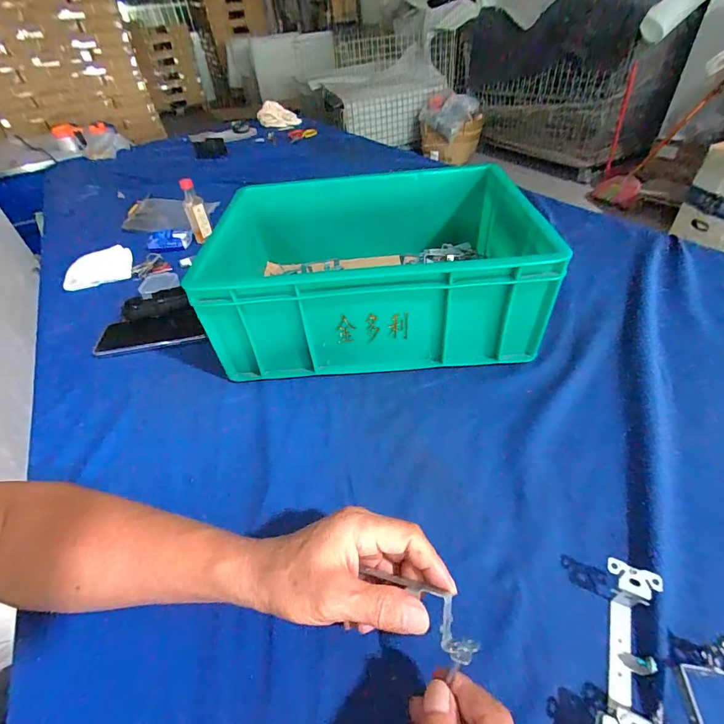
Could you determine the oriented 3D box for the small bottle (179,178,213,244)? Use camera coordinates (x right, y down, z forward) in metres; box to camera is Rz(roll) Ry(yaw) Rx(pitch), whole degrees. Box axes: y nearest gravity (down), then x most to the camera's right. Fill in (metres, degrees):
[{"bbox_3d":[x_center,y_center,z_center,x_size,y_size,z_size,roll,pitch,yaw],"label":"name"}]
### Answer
[{"bbox_3d":[-0.336,-0.302,0.769,0.036,0.125,0.033,-27,46,-21],"label":"small bottle"}]

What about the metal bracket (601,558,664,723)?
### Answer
[{"bbox_3d":[0.174,0.190,0.249,0.031,0.029,0.104,15,47,22],"label":"metal bracket"}]

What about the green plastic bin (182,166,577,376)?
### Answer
[{"bbox_3d":[0.014,-0.139,0.539,0.393,0.145,0.307,-5,42,2],"label":"green plastic bin"}]

